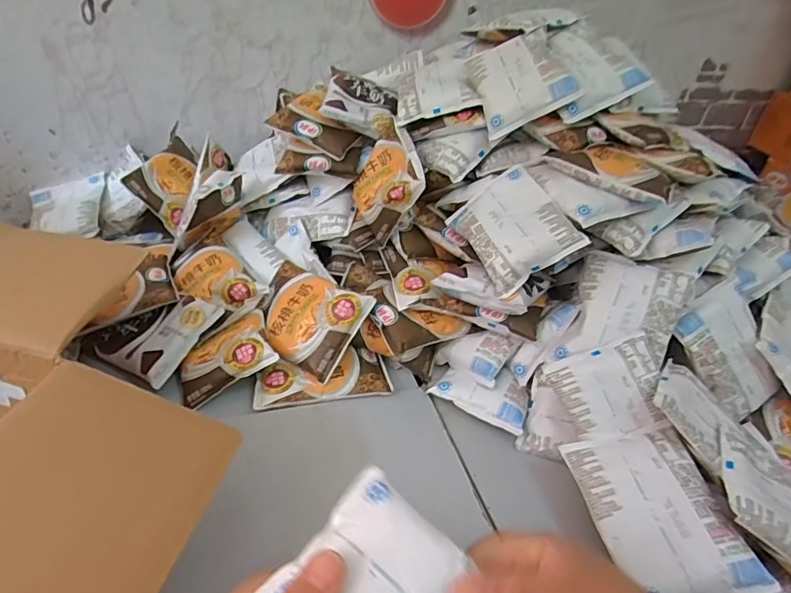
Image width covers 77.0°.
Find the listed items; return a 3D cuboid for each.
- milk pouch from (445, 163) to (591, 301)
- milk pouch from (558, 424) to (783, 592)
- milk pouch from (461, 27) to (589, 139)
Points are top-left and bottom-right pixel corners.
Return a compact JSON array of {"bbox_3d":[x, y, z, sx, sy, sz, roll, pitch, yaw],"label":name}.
[{"bbox_3d":[0.114,-0.070,0.495,0.092,0.024,0.122,-32,50,9],"label":"milk pouch"},{"bbox_3d":[0.197,0.159,0.375,0.088,0.038,0.132,-3,37,-14],"label":"milk pouch"},{"bbox_3d":[0.131,-0.236,0.531,0.094,0.022,0.116,-22,63,21],"label":"milk pouch"}]

